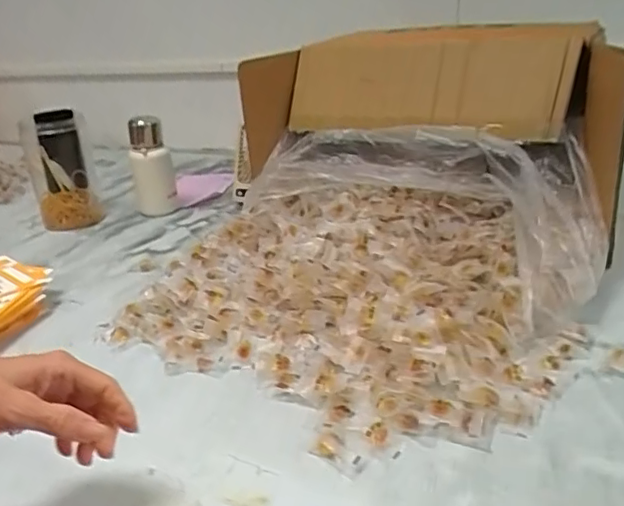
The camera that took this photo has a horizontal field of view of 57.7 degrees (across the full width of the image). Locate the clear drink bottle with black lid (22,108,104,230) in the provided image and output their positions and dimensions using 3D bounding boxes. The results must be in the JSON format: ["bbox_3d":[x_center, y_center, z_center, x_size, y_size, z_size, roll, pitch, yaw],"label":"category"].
[{"bbox_3d":[-0.462,-0.148,1.051,0.104,0.204,0.093,-15,26,-23],"label":"clear drink bottle with black lid"}]

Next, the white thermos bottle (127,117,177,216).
[{"bbox_3d":[-0.307,-0.164,1.084,0.076,0.183,0.073,-11,25,-14],"label":"white thermos bottle"}]

